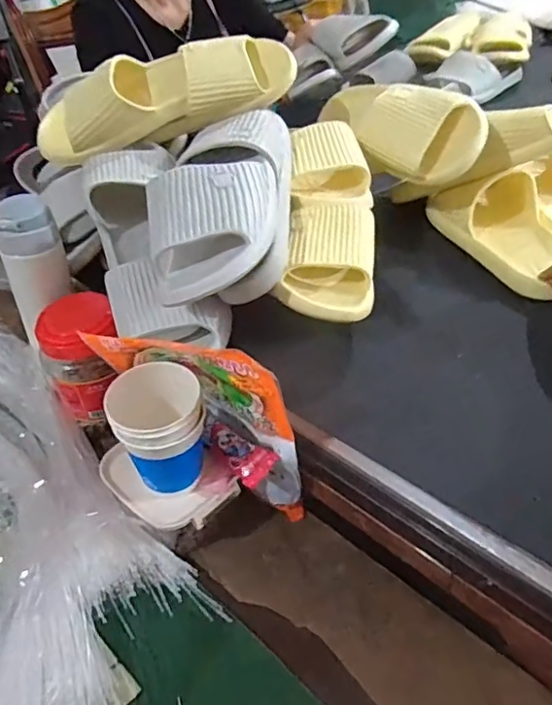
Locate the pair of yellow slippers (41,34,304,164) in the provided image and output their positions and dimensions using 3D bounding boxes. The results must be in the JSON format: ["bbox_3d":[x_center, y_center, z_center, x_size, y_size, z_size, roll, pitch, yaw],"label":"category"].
[{"bbox_3d":[-0.126,-0.289,0.630,0.296,0.084,0.089,-12,41,-6],"label":"pair of yellow slippers"}]

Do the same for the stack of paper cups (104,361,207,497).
[{"bbox_3d":[-0.090,0.064,0.445,0.070,0.106,0.080,-20,43,-15],"label":"stack of paper cups"}]

